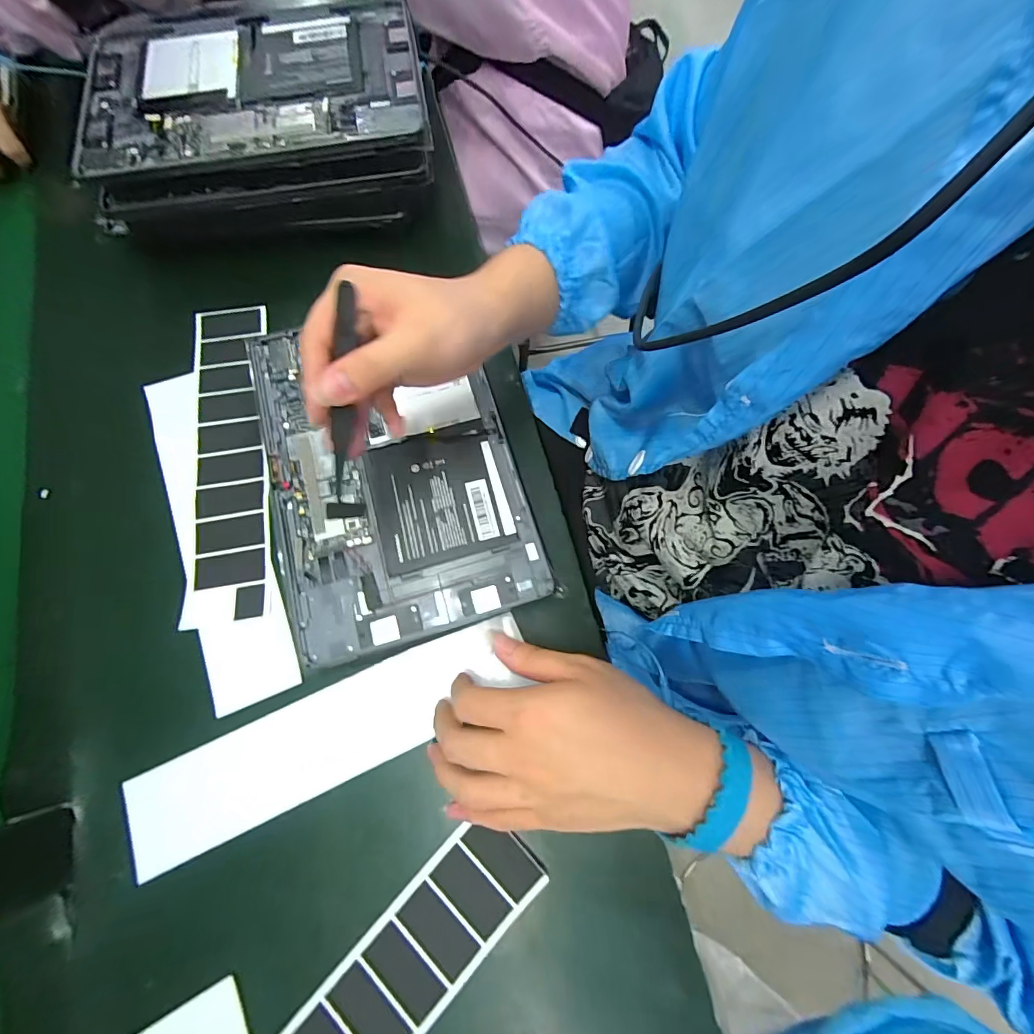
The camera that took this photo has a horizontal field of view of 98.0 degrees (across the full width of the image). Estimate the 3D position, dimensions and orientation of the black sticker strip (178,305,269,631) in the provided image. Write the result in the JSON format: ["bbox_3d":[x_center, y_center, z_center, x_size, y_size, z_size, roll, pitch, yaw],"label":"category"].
[{"bbox_3d":[-0.225,-0.053,0.350,0.055,0.005,0.265,-10,73,-4],"label":"black sticker strip"}]

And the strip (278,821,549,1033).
[{"bbox_3d":[-0.093,0.289,0.252,0.055,0.007,0.258,43,77,9],"label":"strip"}]

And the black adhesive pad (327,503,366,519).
[{"bbox_3d":[-0.096,-0.003,0.253,0.004,0.022,0.009,33,112,41],"label":"black adhesive pad"}]

